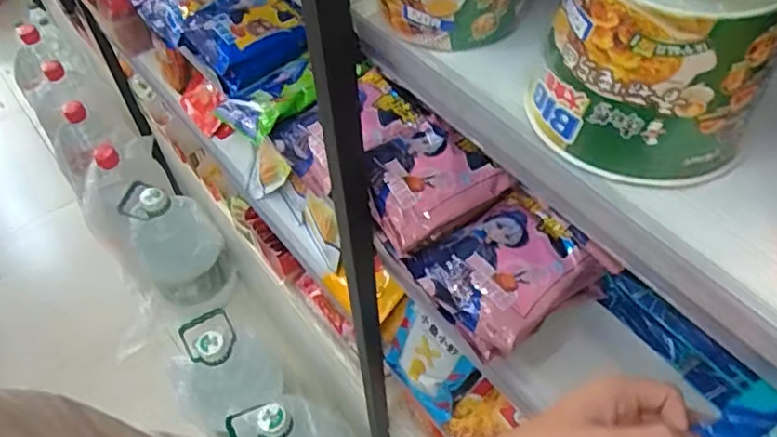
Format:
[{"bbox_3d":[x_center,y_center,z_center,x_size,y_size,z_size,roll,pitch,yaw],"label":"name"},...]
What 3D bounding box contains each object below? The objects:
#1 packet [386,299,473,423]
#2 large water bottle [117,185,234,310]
[{"bbox_3d":[0.049,0.196,0.872,0.051,0.160,0.131,-35,58,-22],"label":"packet"},{"bbox_3d":[-0.593,0.074,1.744,0.211,0.342,0.222,-30,57,-19],"label":"large water bottle"}]

